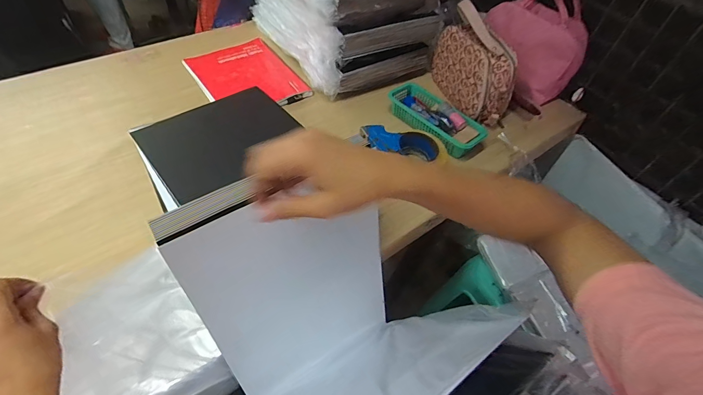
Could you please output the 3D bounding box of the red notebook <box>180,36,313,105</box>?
[{"bbox_3d":[-0.261,-0.305,0.851,0.222,0.011,0.295,-27,59,-23],"label":"red notebook"}]

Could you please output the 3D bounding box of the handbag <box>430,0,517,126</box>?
[{"bbox_3d":[0.276,-0.299,0.774,0.079,0.179,0.226,-14,55,-15],"label":"handbag"}]

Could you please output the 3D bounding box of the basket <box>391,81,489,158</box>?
[{"bbox_3d":[0.181,-0.175,0.751,0.095,0.051,0.228,-34,62,-27],"label":"basket"}]

